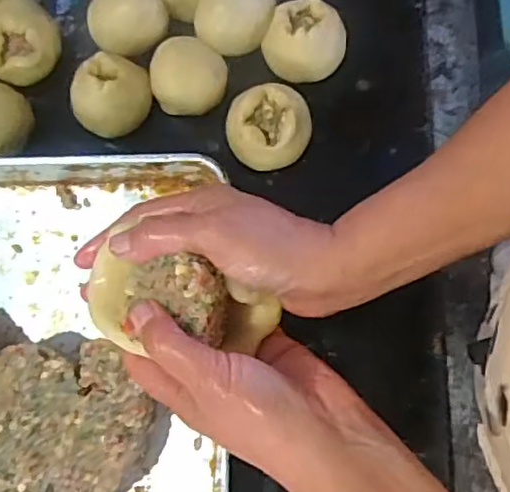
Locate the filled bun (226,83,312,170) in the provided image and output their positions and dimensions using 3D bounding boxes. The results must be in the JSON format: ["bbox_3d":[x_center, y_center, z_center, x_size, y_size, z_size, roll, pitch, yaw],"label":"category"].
[{"bbox_3d":[0.012,-0.110,0.596,0.077,0.051,0.075,3,78,3],"label":"filled bun"}]

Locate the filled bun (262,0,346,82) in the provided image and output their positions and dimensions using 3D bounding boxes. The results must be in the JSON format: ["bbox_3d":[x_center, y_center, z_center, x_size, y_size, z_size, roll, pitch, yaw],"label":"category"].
[{"bbox_3d":[0.049,-0.196,0.612,0.070,0.047,0.067,0,78,2],"label":"filled bun"}]

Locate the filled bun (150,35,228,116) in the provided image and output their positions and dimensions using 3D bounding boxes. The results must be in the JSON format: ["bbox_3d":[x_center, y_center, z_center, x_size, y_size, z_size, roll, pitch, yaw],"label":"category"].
[{"bbox_3d":[-0.063,-0.163,0.613,0.072,0.045,0.069,-3,77,1],"label":"filled bun"}]

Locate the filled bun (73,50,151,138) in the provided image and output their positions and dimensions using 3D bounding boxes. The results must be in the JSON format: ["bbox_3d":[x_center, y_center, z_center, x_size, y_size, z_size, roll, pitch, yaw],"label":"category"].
[{"bbox_3d":[-0.136,-0.146,0.602,0.072,0.046,0.071,8,78,4],"label":"filled bun"}]

